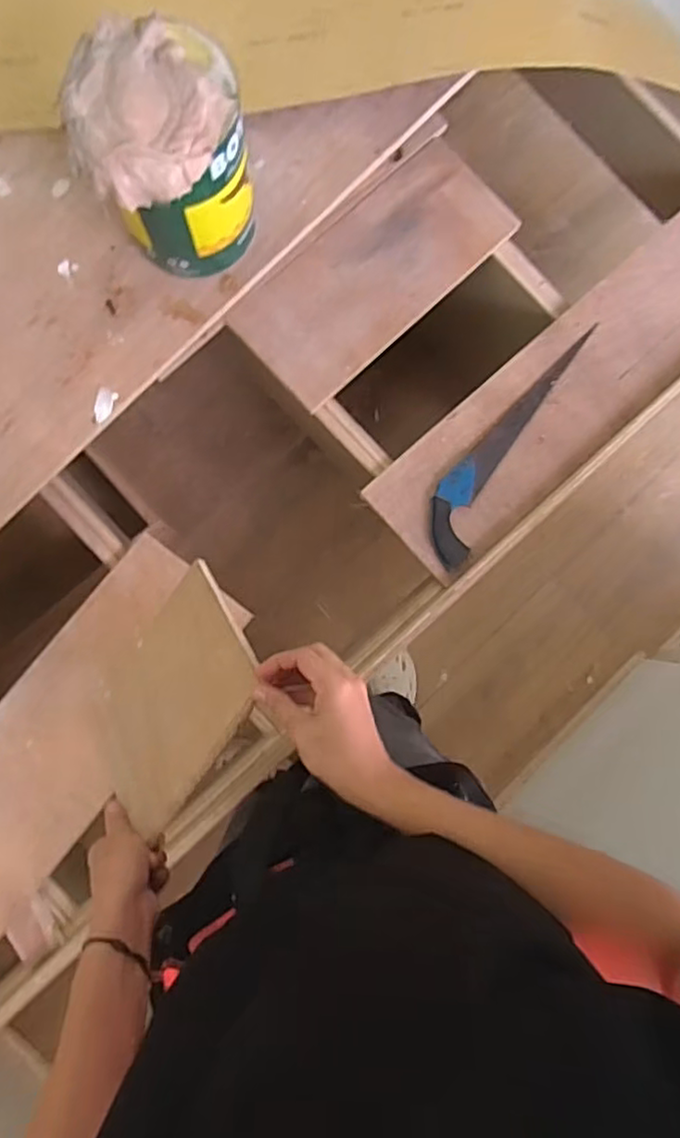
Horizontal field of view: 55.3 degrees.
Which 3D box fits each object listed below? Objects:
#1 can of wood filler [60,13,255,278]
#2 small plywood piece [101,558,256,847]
[{"bbox_3d":[-0.191,-0.450,0.739,0.168,0.213,0.163,0,85,-4],"label":"can of wood filler"},{"bbox_3d":[-0.175,0.124,0.655,0.009,0.256,0.215,30,99,-35],"label":"small plywood piece"}]

